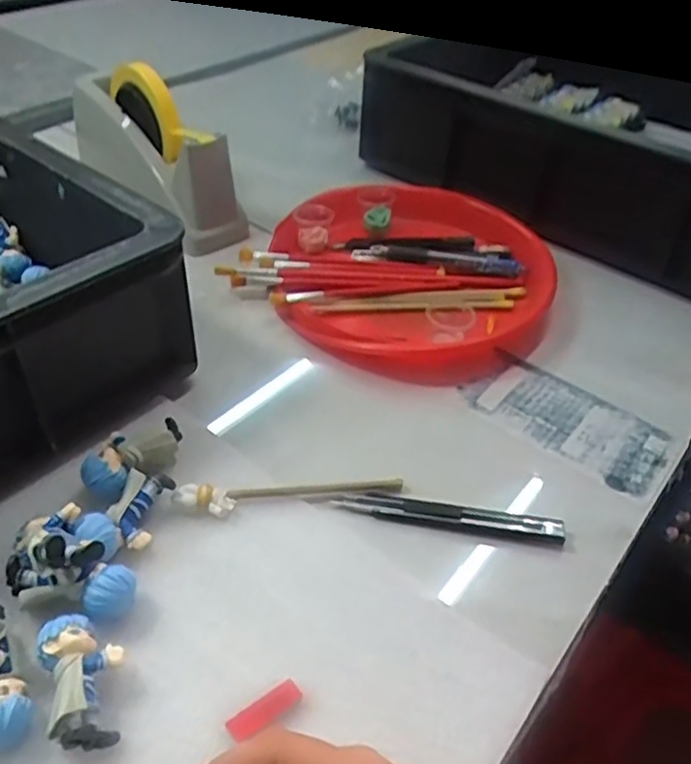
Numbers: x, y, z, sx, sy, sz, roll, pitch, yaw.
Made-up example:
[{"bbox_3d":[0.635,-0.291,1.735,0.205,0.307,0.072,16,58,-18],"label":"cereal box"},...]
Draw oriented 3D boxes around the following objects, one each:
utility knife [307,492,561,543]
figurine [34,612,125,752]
[{"bbox_3d":[0.057,0.080,0.415,0.150,0.008,0.017,8,43,5],"label":"utility knife"},{"bbox_3d":[-0.123,0.141,0.319,0.034,0.029,0.061,-16,46,-20],"label":"figurine"}]

